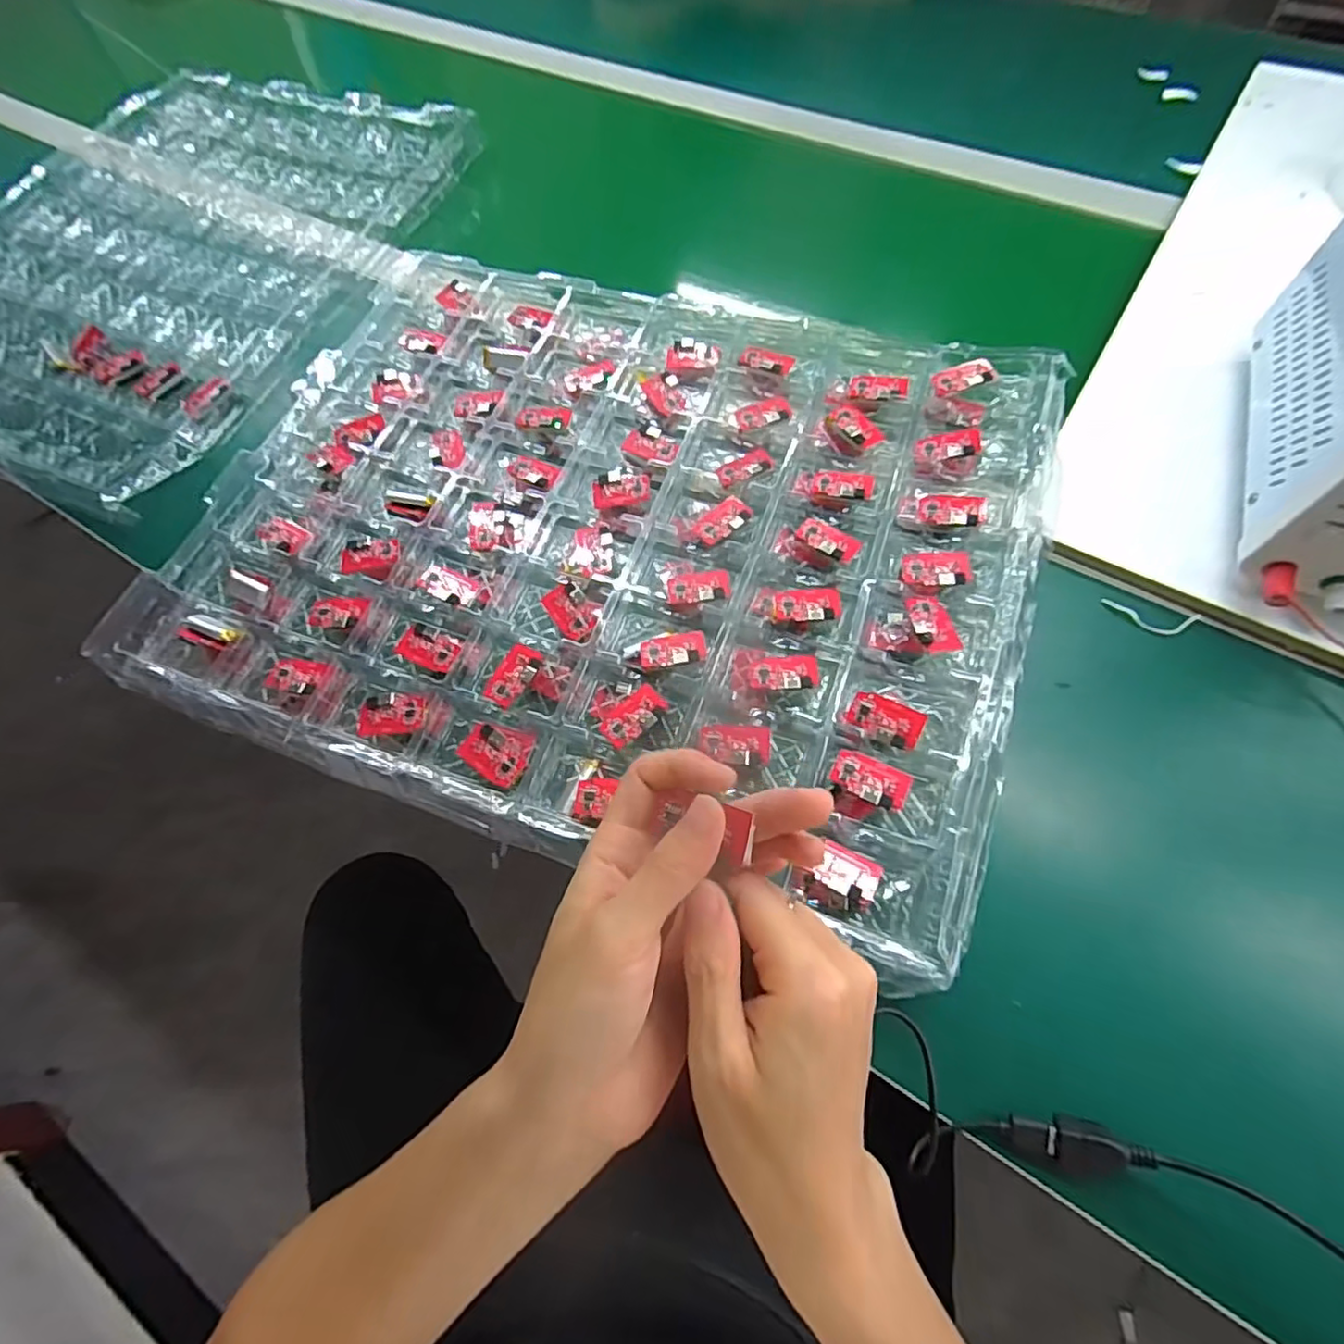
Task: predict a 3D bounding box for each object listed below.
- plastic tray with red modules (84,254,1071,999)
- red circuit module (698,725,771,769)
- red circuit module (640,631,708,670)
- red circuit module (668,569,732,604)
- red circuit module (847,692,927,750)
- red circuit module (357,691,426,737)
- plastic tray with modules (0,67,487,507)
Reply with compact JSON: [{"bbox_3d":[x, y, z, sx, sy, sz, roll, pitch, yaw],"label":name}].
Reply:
[{"bbox_3d":[-0.042,-0.094,0.393,0.491,0.034,0.386,17,67,11],"label":"plastic tray with red modules"},{"bbox_3d":[0.032,0.037,0.325,0.036,0.005,0.023,8,66,7],"label":"red circuit module"},{"bbox_3d":[0.001,-0.012,0.350,0.037,0.006,0.021,-9,65,-1],"label":"red circuit module"},{"bbox_3d":[0.016,-0.049,0.366,0.036,0.006,0.022,-4,65,2],"label":"red circuit module"},{"bbox_3d":[0.106,0.025,0.317,0.035,0.006,0.025,22,68,13],"label":"red circuit module"},{"bbox_3d":[-0.153,0.022,0.345,0.036,0.008,0.021,-6,65,1],"label":"red circuit module"},{"bbox_3d":[-0.439,-0.372,0.557,0.364,0.026,0.466,22,68,13],"label":"plastic tray with modules"}]

